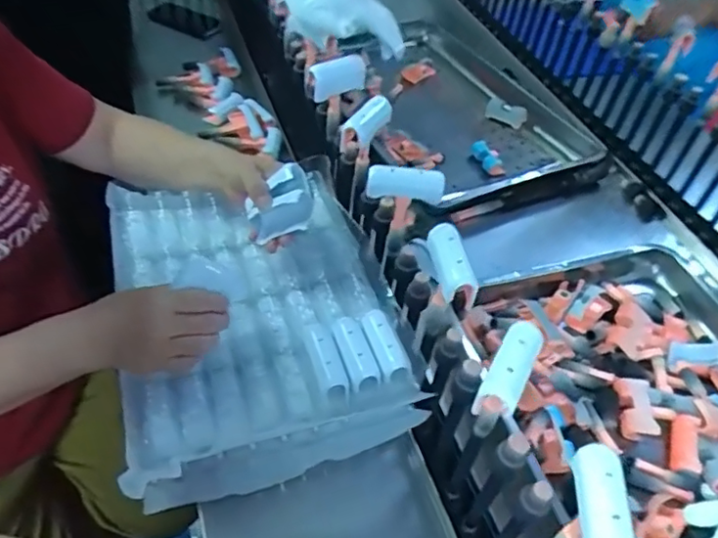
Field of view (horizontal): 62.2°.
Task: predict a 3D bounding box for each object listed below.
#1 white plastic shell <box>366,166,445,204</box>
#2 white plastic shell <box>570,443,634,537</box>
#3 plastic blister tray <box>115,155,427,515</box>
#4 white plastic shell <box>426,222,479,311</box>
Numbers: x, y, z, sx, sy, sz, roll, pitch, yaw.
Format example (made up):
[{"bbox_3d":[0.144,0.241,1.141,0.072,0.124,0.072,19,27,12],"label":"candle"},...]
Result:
[{"bbox_3d":[0.047,-0.084,0.602,0.078,0.031,0.020,3,39,-5],"label":"white plastic shell"},{"bbox_3d":[0.158,0.156,0.389,0.025,0.032,0.082,7,39,0],"label":"white plastic shell"},{"bbox_3d":[-0.106,0.035,0.646,0.282,0.071,0.371,-13,56,-13],"label":"plastic blister tray"},{"bbox_3d":[0.084,-0.006,0.543,0.027,0.037,0.080,-1,40,-9],"label":"white plastic shell"}]

